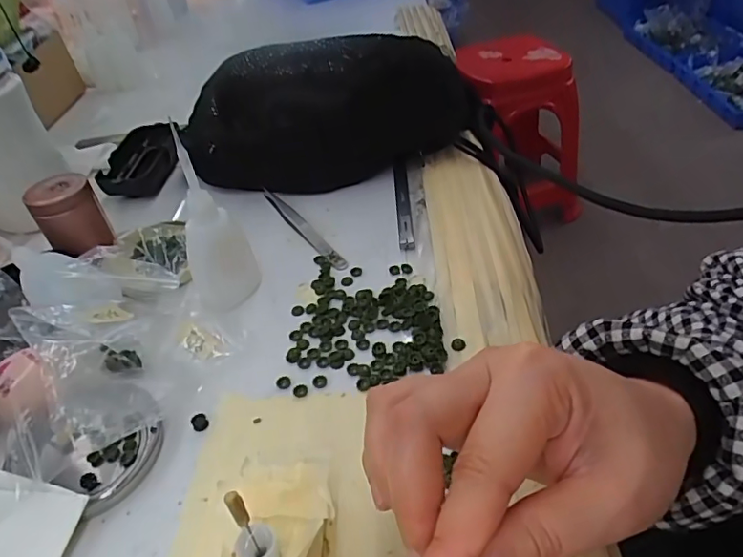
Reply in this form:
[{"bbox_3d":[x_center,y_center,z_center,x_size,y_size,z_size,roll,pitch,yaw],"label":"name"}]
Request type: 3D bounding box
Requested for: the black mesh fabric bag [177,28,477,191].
[{"bbox_3d":[-0.036,-0.151,0.463,0.246,0.106,0.084,-15,42,-9],"label":"black mesh fabric bag"}]

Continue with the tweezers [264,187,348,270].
[{"bbox_3d":[-0.058,-0.043,0.424,0.013,0.005,0.131,-27,45,-21],"label":"tweezers"}]

